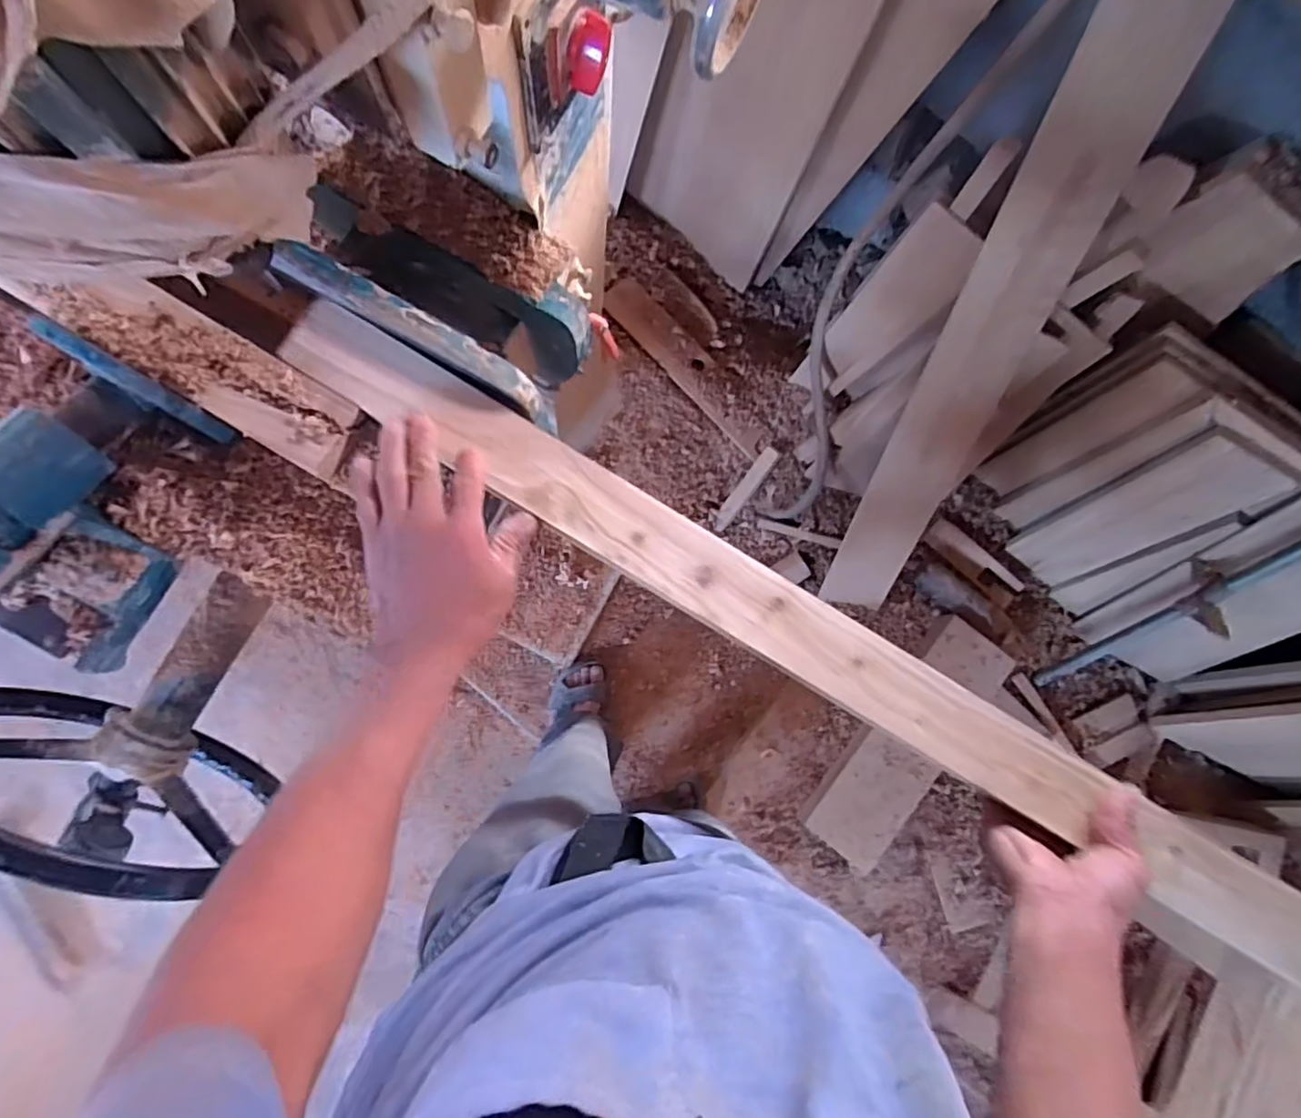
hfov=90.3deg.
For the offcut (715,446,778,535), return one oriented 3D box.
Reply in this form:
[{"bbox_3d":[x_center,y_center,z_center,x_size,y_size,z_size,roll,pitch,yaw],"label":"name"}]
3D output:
[{"bbox_3d":[0.191,-0.141,1.316,0.032,0.021,0.196,34,114,1],"label":"offcut"}]

